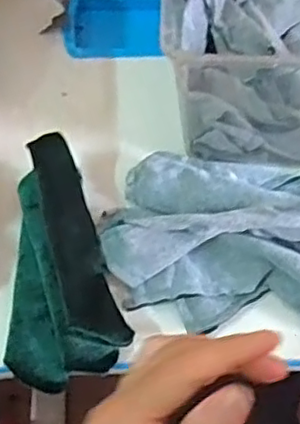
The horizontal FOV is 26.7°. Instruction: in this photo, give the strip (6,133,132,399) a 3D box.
[{"bbox_3d":[-0.074,0.032,0.450,0.080,0.024,0.176,-17,65,-9],"label":"strip"}]

